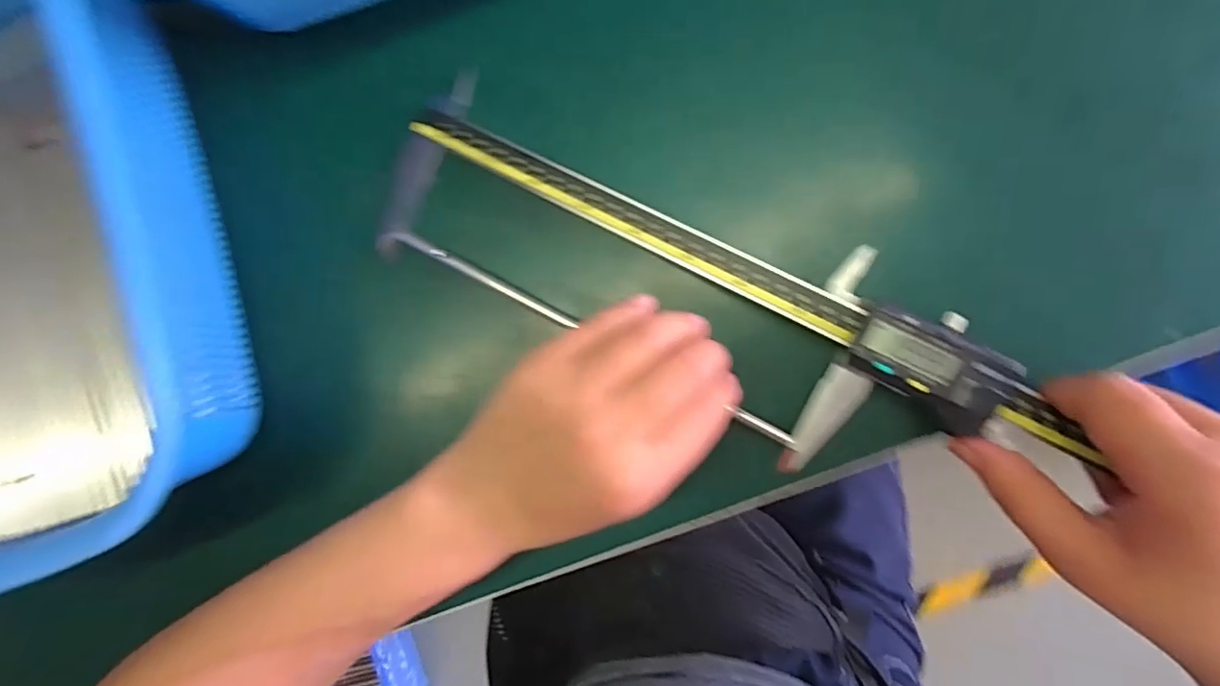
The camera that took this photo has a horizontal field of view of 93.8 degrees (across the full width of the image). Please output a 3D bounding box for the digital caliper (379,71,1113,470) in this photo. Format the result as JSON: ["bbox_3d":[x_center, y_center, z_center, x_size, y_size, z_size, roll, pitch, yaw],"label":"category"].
[{"bbox_3d":[0.037,-0.021,0.245,0.302,0.012,0.085,26,96,11],"label":"digital caliper"}]

